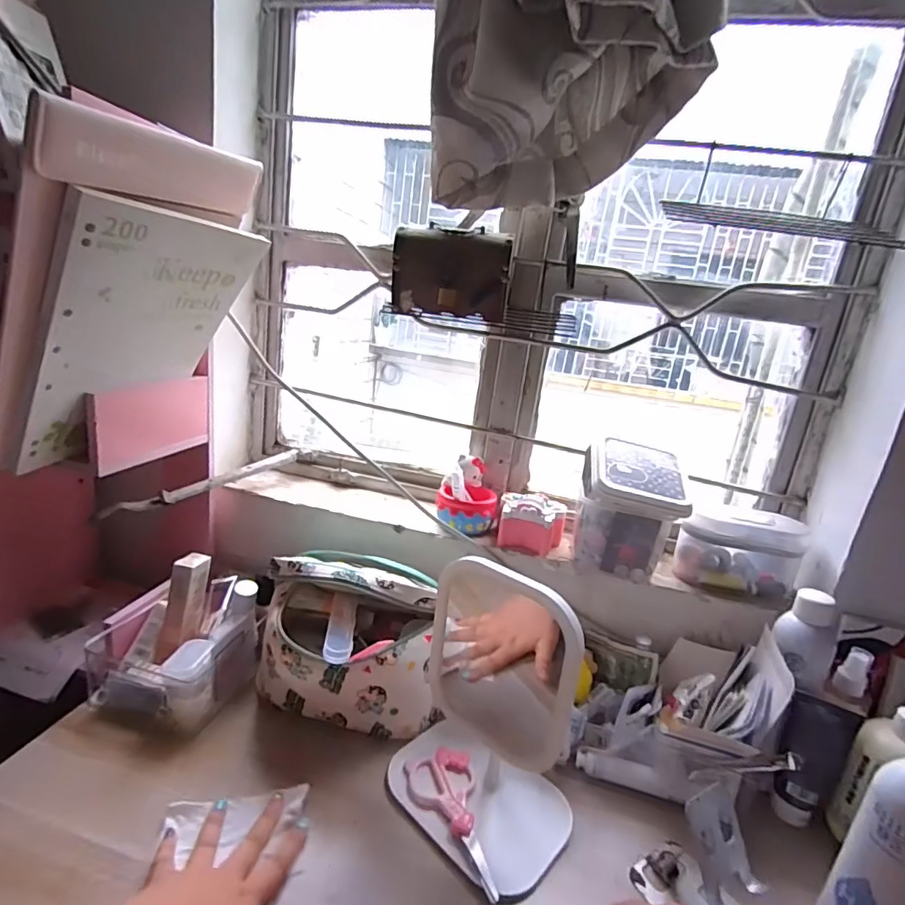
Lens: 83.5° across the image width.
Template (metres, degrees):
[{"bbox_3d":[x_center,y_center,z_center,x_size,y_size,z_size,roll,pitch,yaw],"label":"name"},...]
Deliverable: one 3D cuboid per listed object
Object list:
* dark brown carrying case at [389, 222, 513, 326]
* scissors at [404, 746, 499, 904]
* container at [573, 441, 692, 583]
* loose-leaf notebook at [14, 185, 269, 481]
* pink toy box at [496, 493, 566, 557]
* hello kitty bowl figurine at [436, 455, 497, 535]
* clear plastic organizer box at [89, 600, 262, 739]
[{"bbox_3d":[-0.001,-0.218,0.612,0.137,0.098,0.040,6,15,-4],"label":"dark brown carrying case"},{"bbox_3d":[-0.003,0.351,0.490,0.069,0.010,0.147,3,16,-15],"label":"scissors"},{"bbox_3d":[0.223,0.074,0.652,0.118,0.152,0.078,10,16,10],"label":"container"},{"bbox_3d":[-0.324,-0.118,0.534,0.018,0.281,0.212,39,24,4],"label":"loose-leaf notebook"},{"bbox_3d":[0.109,0.094,0.692,0.086,0.066,0.061,11,16,13],"label":"pink toy box"},{"bbox_3d":[0.022,0.061,0.724,0.080,0.092,0.089,9,15,4],"label":"hello kitty bowl figurine"},{"bbox_3d":[-0.328,0.235,0.593,0.154,0.078,0.110,10,16,11],"label":"clear plastic organizer box"}]

